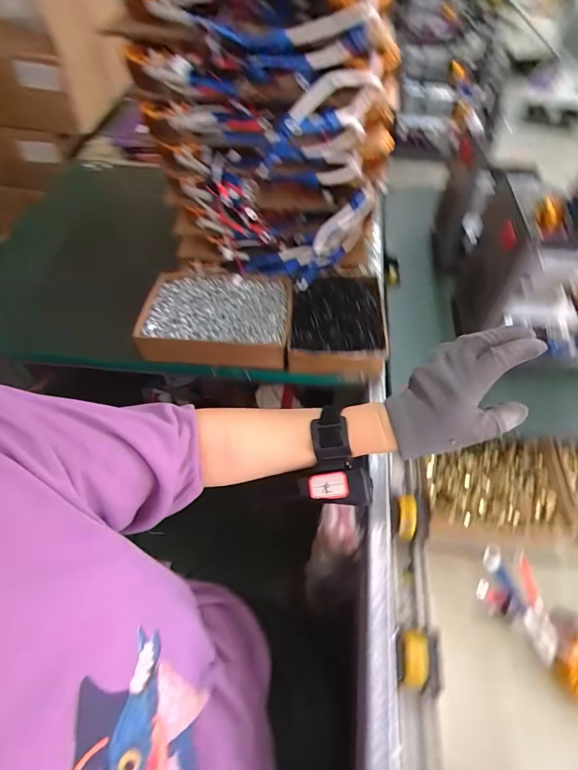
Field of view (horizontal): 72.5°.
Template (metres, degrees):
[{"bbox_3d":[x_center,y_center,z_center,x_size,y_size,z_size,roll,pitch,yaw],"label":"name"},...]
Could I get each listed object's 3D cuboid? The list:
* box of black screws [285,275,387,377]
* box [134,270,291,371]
[{"bbox_3d":[0.071,-0.098,0.590,0.135,0.044,0.178,4,54,4],"label":"box of black screws"},{"bbox_3d":[-0.108,-0.104,0.611,0.224,0.049,0.161,7,55,6],"label":"box"}]

